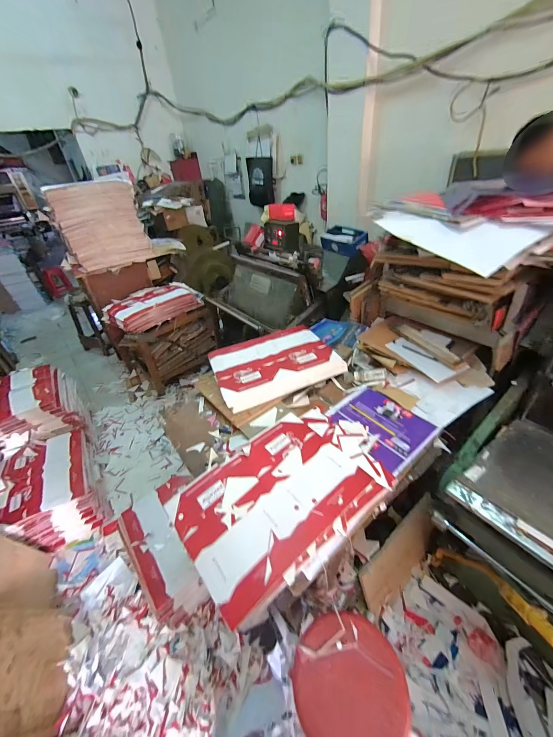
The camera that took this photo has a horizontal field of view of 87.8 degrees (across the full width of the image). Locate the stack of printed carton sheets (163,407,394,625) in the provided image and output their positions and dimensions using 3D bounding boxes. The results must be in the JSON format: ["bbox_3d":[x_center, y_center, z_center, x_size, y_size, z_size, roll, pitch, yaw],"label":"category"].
[{"bbox_3d":[0.017,0.379,0.914,0.652,0.052,0.445,-25,40,-23],"label":"stack of printed carton sheets"}]

